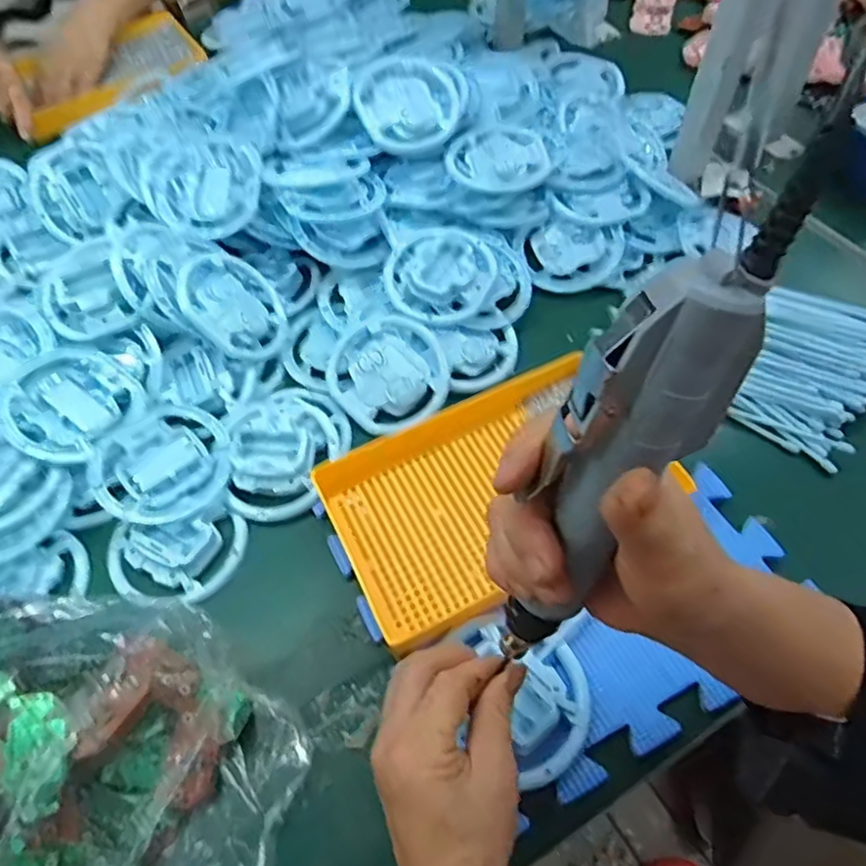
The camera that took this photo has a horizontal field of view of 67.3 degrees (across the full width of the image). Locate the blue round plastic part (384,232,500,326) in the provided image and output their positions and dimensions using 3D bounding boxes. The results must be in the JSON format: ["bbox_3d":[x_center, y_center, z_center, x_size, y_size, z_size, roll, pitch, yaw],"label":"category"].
[{"bbox_3d":[0.006,-0.145,0.588,0.099,0.019,0.095,-1,56,1],"label":"blue round plastic part"}]

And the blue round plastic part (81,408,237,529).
[{"bbox_3d":[-0.213,0.021,0.511,0.097,0.023,0.101,-1,55,2],"label":"blue round plastic part"}]

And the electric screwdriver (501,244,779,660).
[{"bbox_3d":[0.062,0.019,0.239,0.042,0.180,0.034,34,39,23],"label":"electric screwdriver"}]

